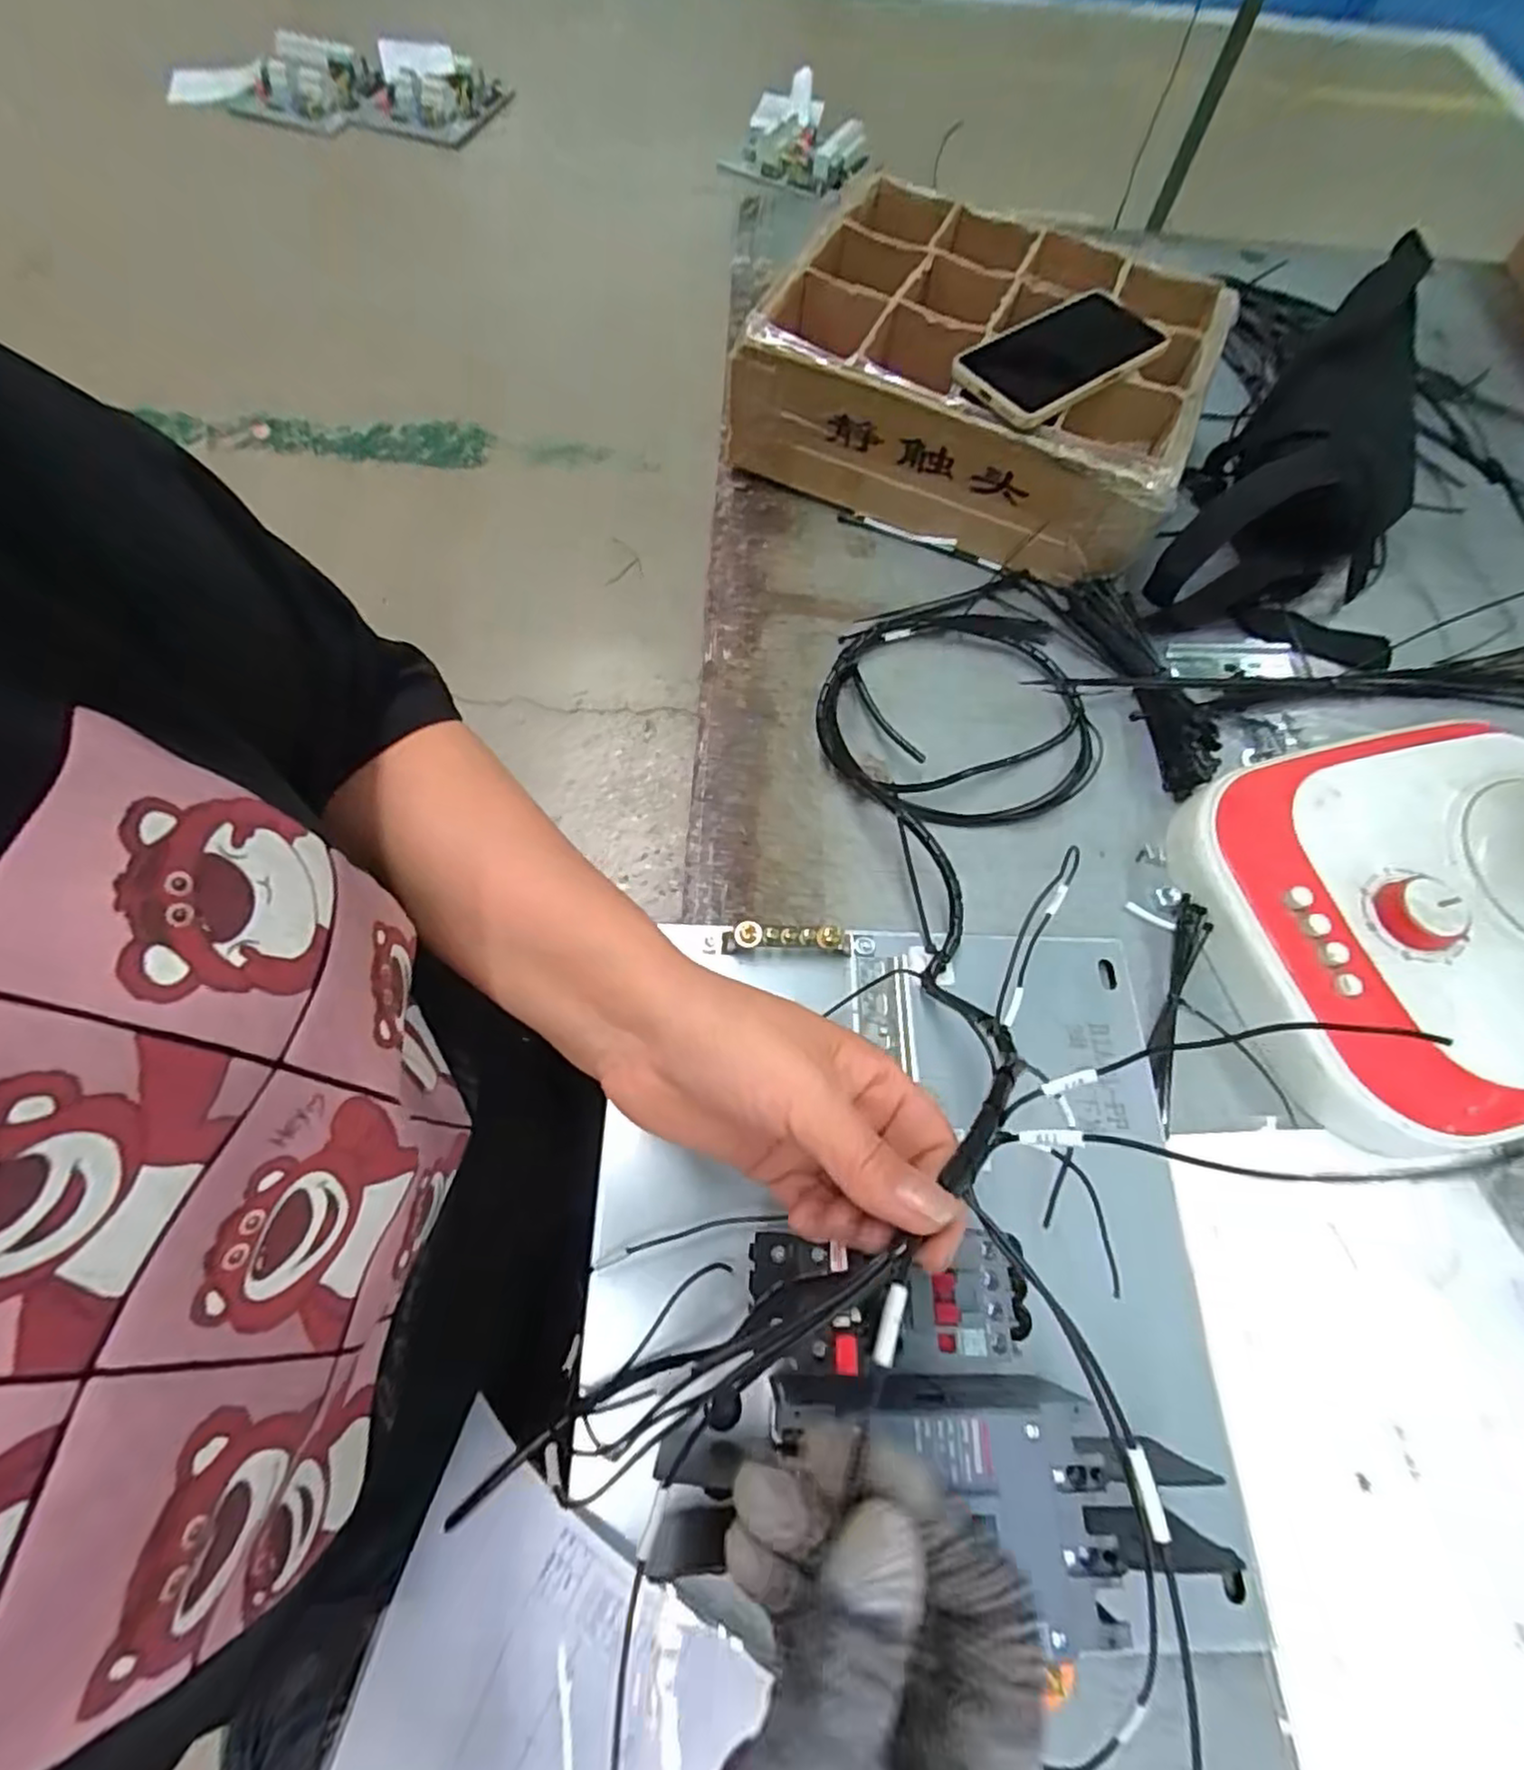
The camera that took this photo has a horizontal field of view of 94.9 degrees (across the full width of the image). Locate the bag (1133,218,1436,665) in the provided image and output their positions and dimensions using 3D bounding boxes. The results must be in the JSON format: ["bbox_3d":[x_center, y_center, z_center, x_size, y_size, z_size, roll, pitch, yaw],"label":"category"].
[{"bbox_3d":[0.469,-0.342,0.570,0.183,0.120,0.369,28,67,10],"label":"bag"}]

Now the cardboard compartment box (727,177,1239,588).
[{"bbox_3d":[0.190,-0.439,0.602,0.340,0.113,0.315,24,66,8],"label":"cardboard compartment box"}]

